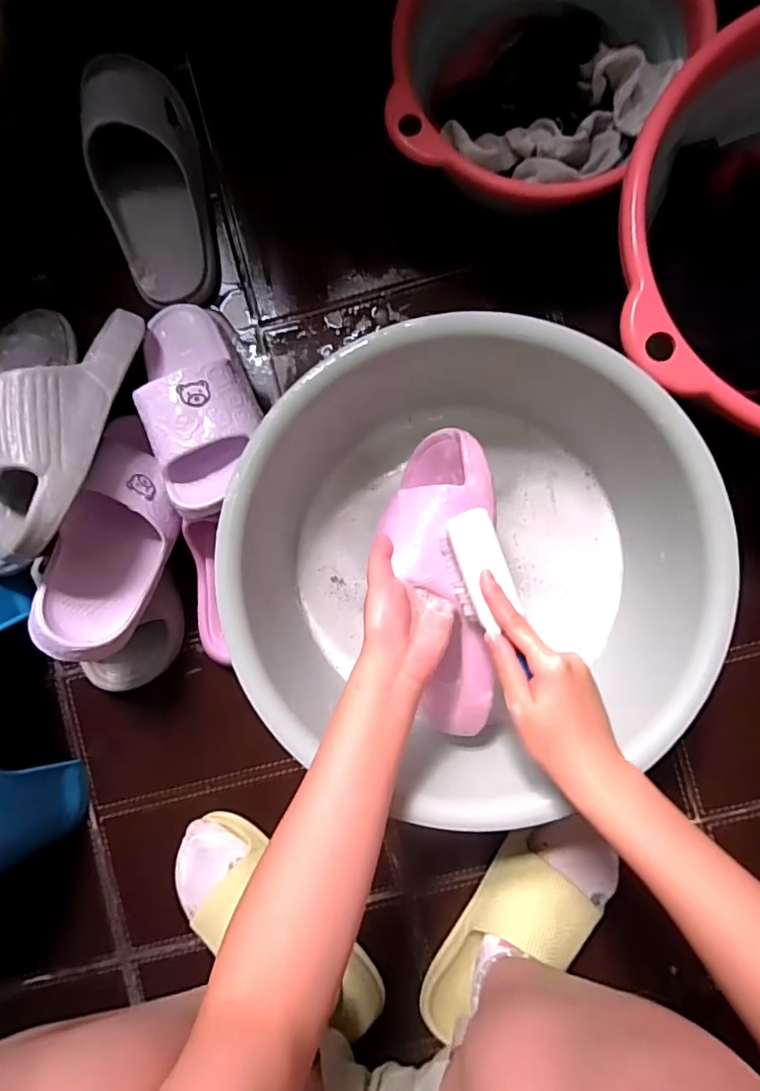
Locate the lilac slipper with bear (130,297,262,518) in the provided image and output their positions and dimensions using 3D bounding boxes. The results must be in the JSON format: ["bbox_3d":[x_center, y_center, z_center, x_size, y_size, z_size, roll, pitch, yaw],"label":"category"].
[{"bbox_3d":[-0.171,-0.145,0.491,0.099,0.067,0.241,-17,65,3],"label":"lilac slipper with bear"}]

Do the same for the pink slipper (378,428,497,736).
[{"bbox_3d":[0.051,0.032,0.446,0.081,0.088,0.252,-5,94,4],"label":"pink slipper"}]

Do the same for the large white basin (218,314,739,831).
[{"bbox_3d":[0.067,0.013,0.462,0.395,0.126,0.362,0,89,4],"label":"large white basin"}]

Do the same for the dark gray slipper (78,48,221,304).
[{"bbox_3d":[-0.238,-0.384,0.540,0.103,0.065,0.268,-10,88,4],"label":"dark gray slipper"}]

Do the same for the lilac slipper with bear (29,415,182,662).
[{"bbox_3d":[-0.238,-0.009,0.467,0.082,0.079,0.217,9,76,4],"label":"lilac slipper with bear"}]

